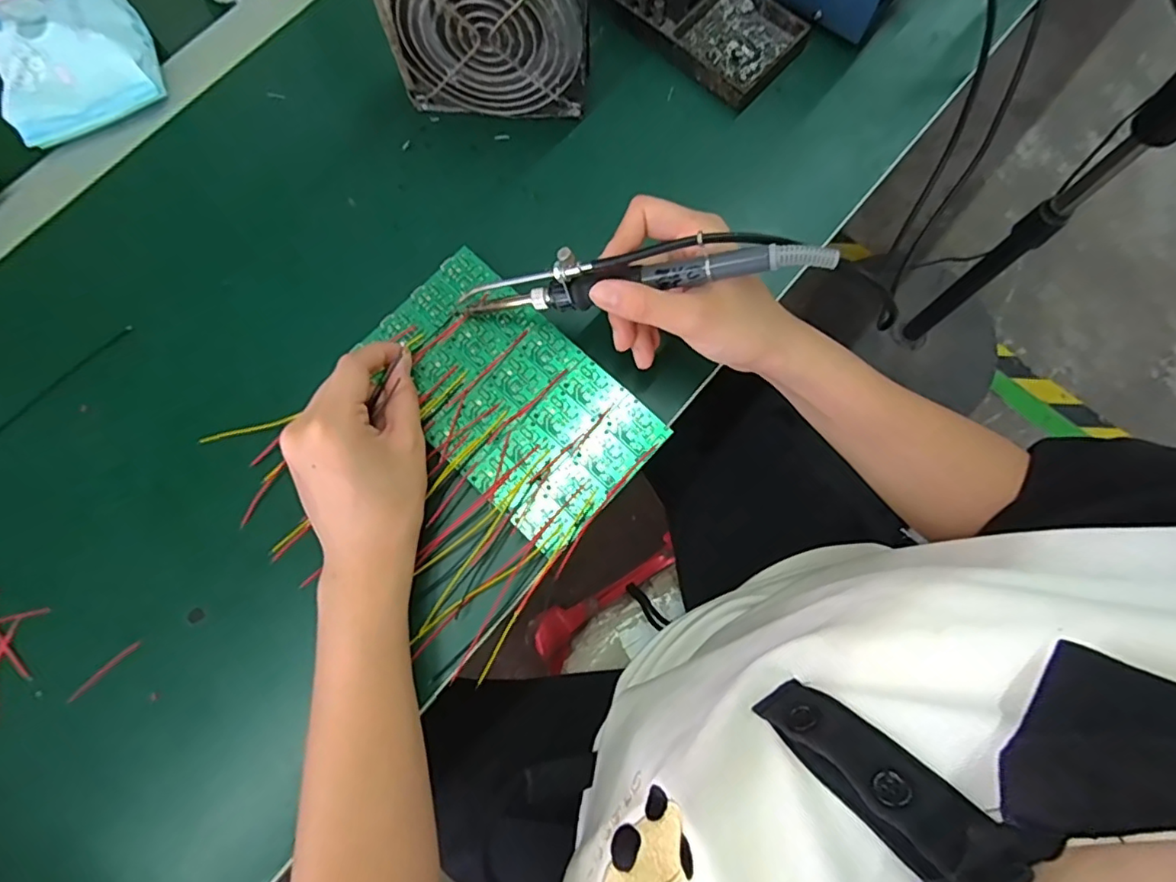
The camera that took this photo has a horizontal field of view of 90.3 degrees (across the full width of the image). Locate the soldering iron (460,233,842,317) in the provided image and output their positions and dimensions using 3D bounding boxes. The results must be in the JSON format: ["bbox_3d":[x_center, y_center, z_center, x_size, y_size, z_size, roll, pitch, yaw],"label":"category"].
[{"bbox_3d":[0.022,-0.090,0.309,0.199,0.046,0.022,-4,74,19],"label":"soldering iron"}]

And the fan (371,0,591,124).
[{"bbox_3d":[-0.059,-0.254,0.349,0.118,0.123,0.040,5,77,1],"label":"fan"}]

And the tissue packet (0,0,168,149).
[{"bbox_3d":[-0.348,-0.259,0.389,0.100,0.036,0.104,-25,78,-5],"label":"tissue packet"}]

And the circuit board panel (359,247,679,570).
[{"bbox_3d":[-0.048,-0.028,0.346,0.170,0.007,0.100,43,78,9],"label":"circuit board panel"}]

